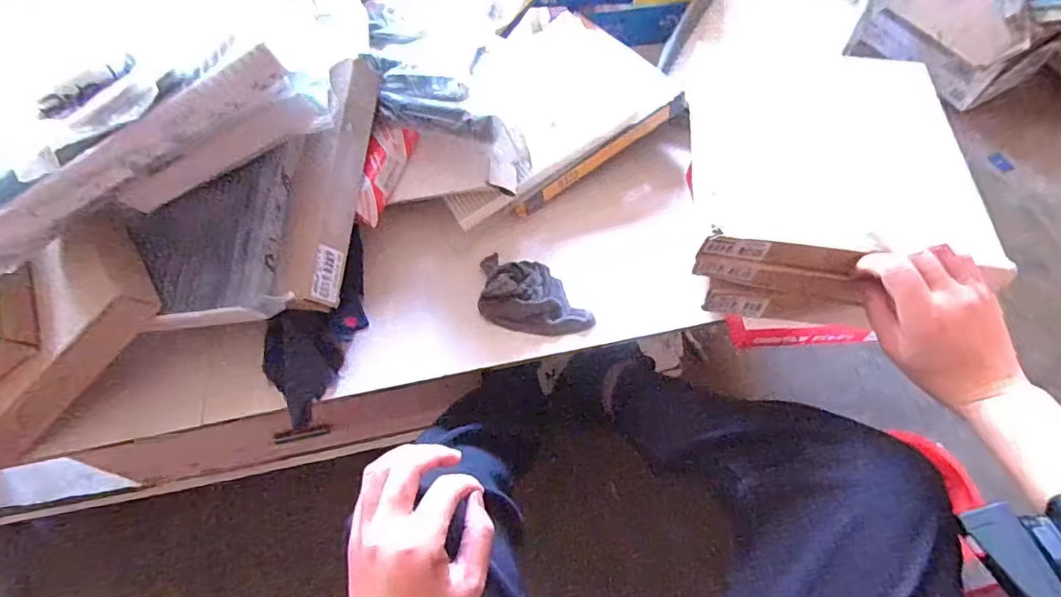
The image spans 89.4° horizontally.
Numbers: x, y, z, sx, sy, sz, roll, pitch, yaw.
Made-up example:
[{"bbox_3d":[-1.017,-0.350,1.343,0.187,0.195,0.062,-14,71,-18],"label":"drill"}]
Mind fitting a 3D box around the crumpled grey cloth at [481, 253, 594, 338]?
[{"bbox_3d":[0.006,-0.007,0.580,0.133,0.039,0.081,12,61,8],"label":"crumpled grey cloth"}]

